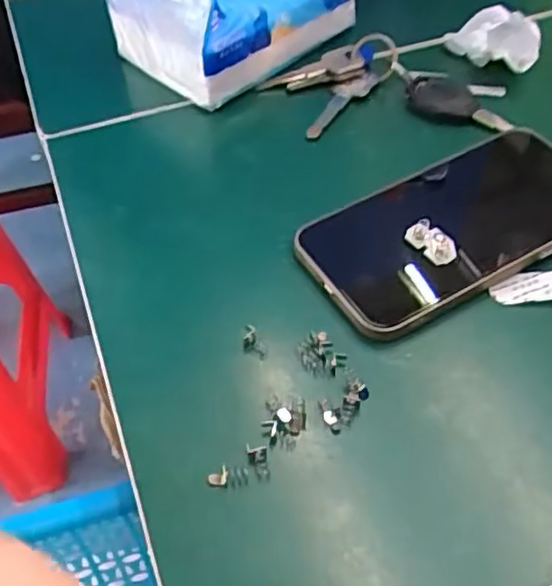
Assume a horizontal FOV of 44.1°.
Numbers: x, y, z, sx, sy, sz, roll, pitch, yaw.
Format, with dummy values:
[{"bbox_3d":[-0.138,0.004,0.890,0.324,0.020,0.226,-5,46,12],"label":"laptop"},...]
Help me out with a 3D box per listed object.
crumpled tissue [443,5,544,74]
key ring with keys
[{"bbox_3d":[0.136,-0.161,0.423,0.023,0.033,0.058,-36,56,-23],"label":"crumpled tissue"},{"bbox_3d":[0.065,-0.126,0.416,0.138,0.022,0.072,-5,50,-1],"label":"key ring with keys"}]

